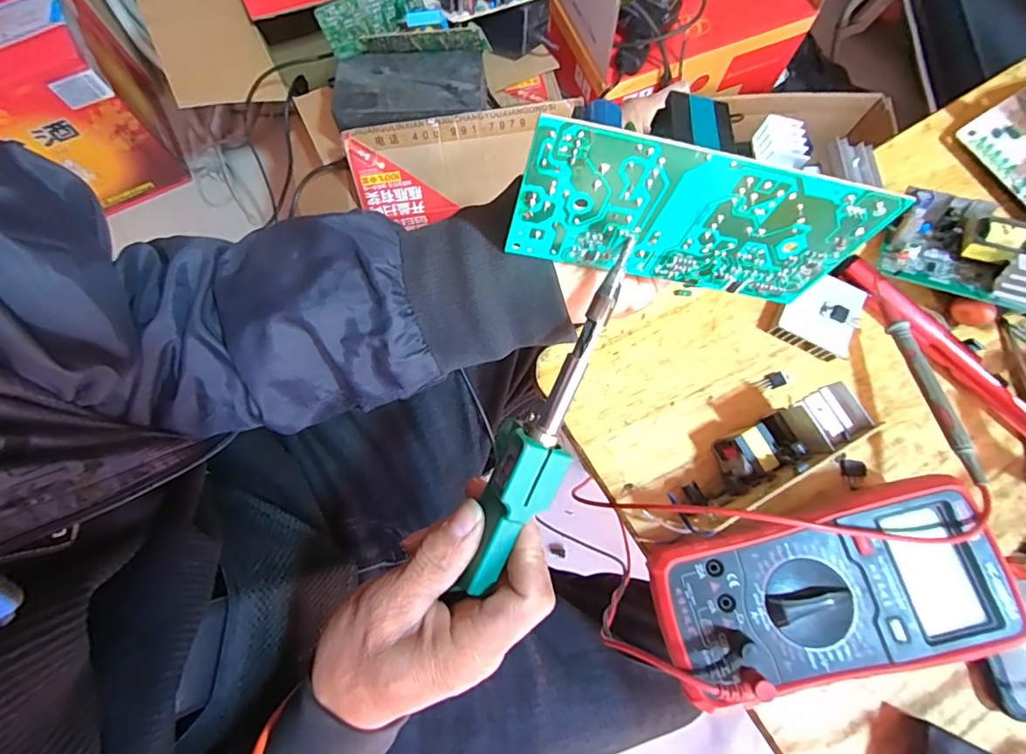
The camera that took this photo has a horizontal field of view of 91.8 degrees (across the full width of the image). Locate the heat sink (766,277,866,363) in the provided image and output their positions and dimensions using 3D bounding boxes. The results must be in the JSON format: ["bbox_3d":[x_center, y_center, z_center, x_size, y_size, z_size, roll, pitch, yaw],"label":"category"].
[{"bbox_3d":[0.214,-0.043,0.350,0.049,0.019,0.052,23,76,5],"label":"heat sink"}]

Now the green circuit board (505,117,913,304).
[{"bbox_3d":[0.075,-0.063,0.212,0.145,0.068,0.015,9,75,-8],"label":"green circuit board"}]

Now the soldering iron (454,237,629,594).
[{"bbox_3d":[0.015,0.025,0.235,0.036,0.021,0.174,25,98,6],"label":"soldering iron"}]

